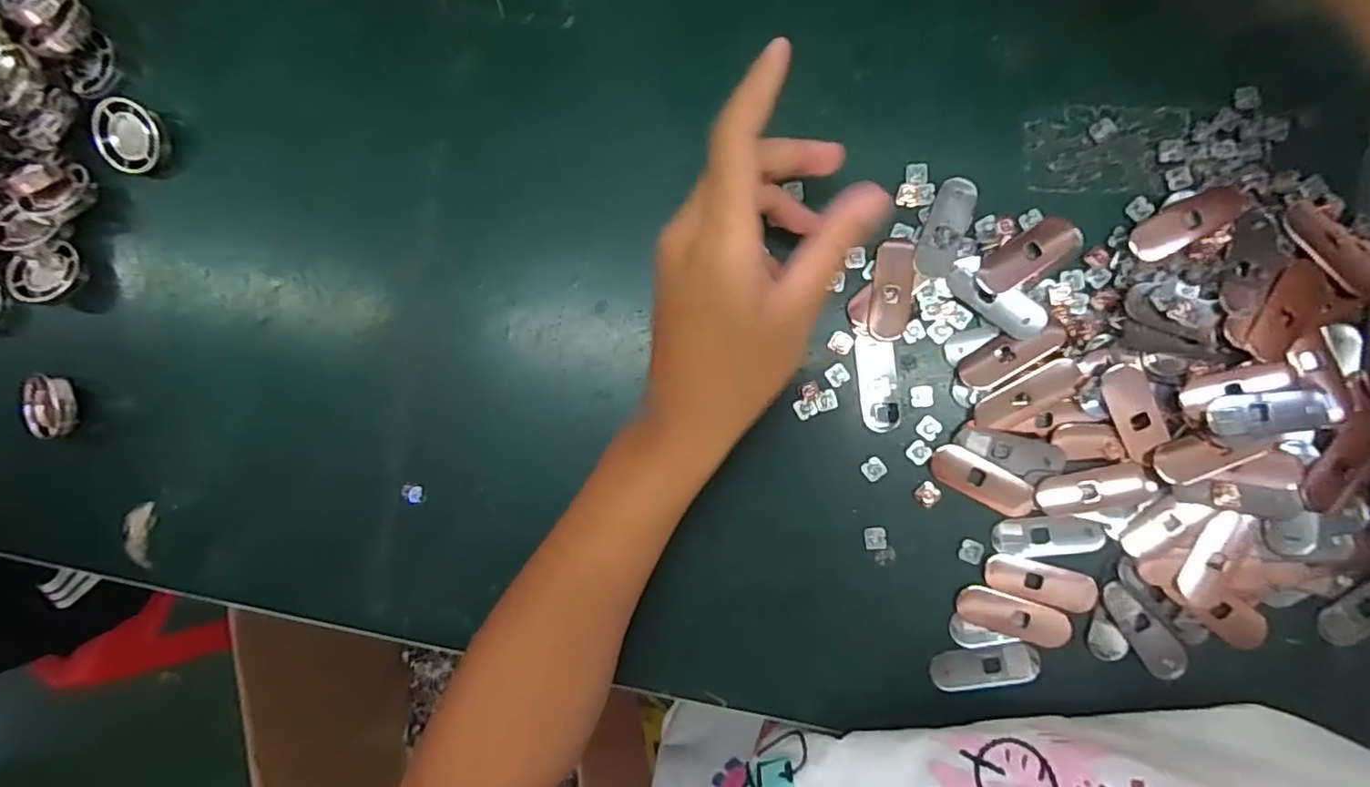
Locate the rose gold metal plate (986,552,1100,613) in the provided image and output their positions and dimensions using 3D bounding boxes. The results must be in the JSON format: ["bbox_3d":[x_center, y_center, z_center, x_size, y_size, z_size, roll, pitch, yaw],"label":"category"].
[{"bbox_3d":[0.169,0.089,0.287,0.050,0.004,0.018,17,91,8],"label":"rose gold metal plate"}]

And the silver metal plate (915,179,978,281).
[{"bbox_3d":[0.125,-0.079,0.292,0.019,0.004,0.047,18,93,8],"label":"silver metal plate"}]

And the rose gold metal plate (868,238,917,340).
[{"bbox_3d":[0.101,-0.050,0.296,0.019,0.004,0.048,7,90,8],"label":"rose gold metal plate"}]

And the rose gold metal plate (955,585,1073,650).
[{"bbox_3d":[0.156,0.106,0.289,0.050,0.004,0.019,17,91,8],"label":"rose gold metal plate"}]

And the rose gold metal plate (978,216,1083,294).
[{"bbox_3d":[0.162,-0.065,0.287,0.049,0.005,0.020,-34,85,6],"label":"rose gold metal plate"}]

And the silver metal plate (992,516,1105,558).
[{"bbox_3d":[0.172,0.068,0.290,0.047,0.004,0.020,-8,90,11],"label":"silver metal plate"}]

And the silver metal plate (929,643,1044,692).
[{"bbox_3d":[0.144,0.131,0.293,0.049,0.004,0.018,-10,75,7],"label":"silver metal plate"}]

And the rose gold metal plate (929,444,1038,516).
[{"bbox_3d":[0.142,0.042,0.292,0.050,0.004,0.018,31,93,7],"label":"rose gold metal plate"}]

